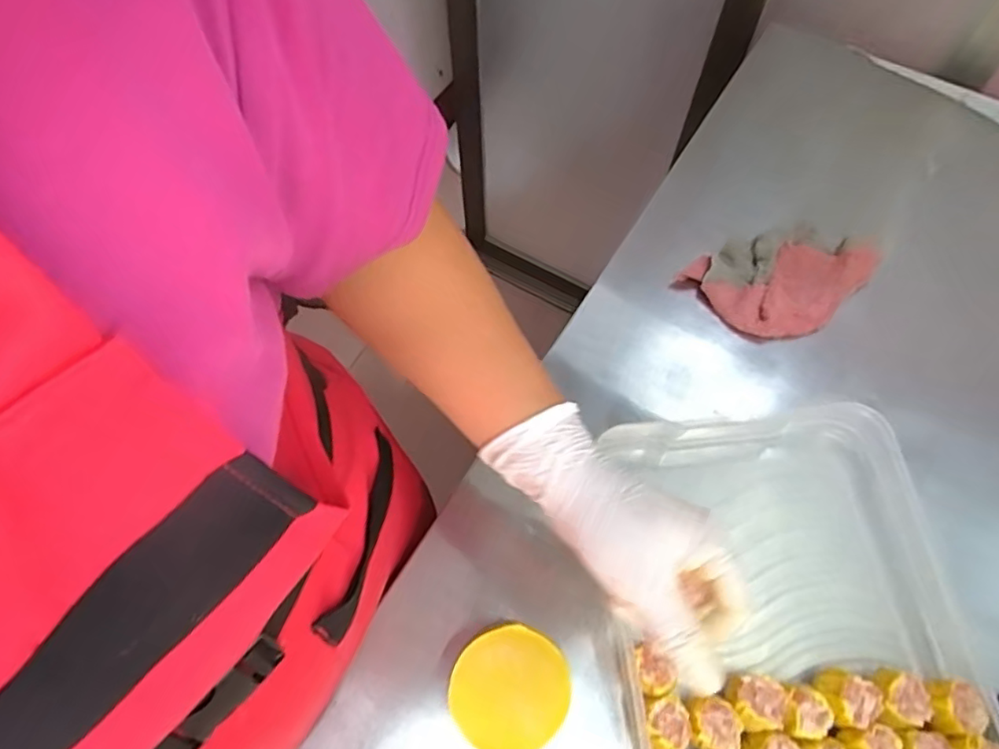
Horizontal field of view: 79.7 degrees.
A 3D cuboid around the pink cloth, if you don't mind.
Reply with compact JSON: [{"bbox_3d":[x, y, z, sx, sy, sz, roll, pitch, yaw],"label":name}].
[{"bbox_3d":[0.239,-0.081,0.508,0.135,0.033,0.094,-24,66,-11],"label":"pink cloth"}]

